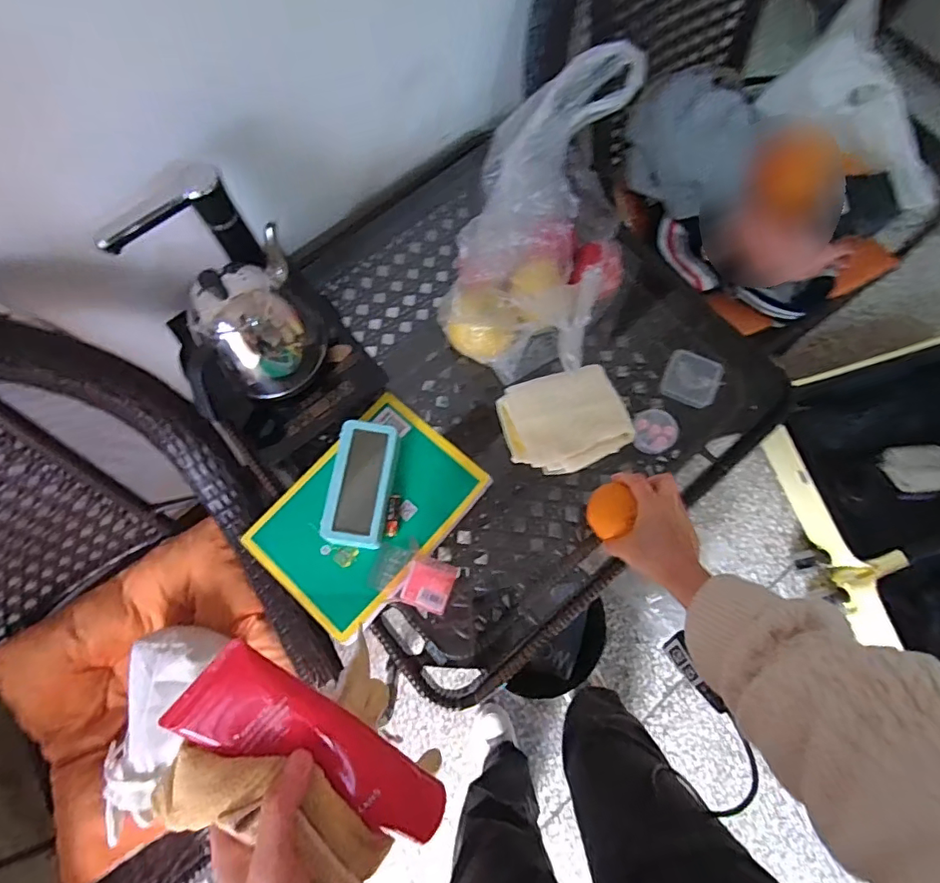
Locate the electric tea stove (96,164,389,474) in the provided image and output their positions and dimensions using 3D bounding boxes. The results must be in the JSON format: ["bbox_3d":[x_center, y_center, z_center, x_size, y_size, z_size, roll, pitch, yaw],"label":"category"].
[{"bbox_3d":[-0.254,-0.124,0.626,0.200,0.241,0.226,-37,78,-10],"label":"electric tea stove"}]

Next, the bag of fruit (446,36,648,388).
[{"bbox_3d":[0.103,-0.234,0.597,0.161,0.299,0.261,30,76,8],"label":"bag of fruit"}]

